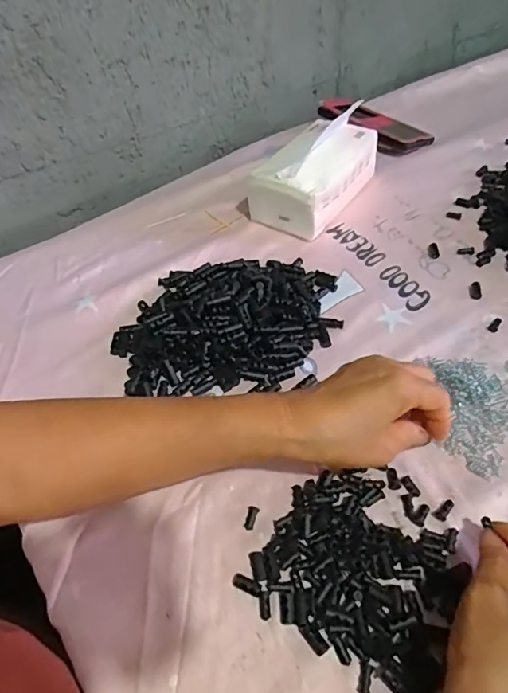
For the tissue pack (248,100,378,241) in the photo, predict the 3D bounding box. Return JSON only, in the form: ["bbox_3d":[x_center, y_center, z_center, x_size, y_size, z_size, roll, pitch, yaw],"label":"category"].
[{"bbox_3d":[0.079,-0.215,0.598,0.087,0.095,0.162,32,59,27],"label":"tissue pack"}]

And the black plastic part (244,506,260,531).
[{"bbox_3d":[-0.002,0.128,0.374,0.008,0.004,0.018,10,52,13],"label":"black plastic part"}]

